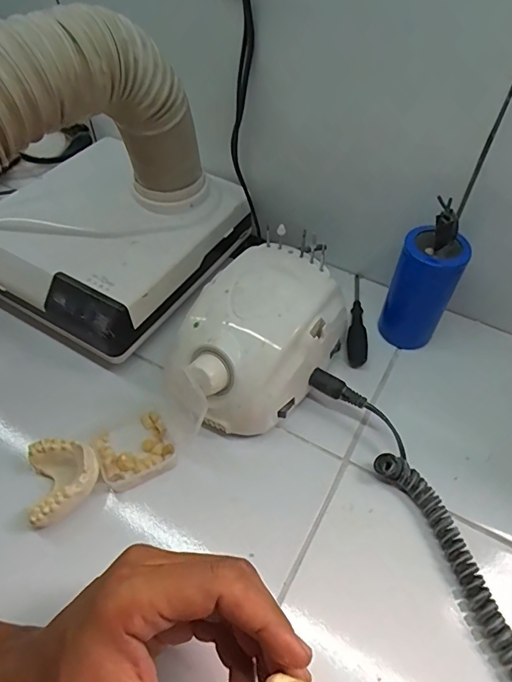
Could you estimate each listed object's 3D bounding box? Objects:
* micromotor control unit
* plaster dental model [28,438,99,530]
[{"bbox_3d":[0.003,0.002,0.365,0.105,0.078,0.135,23,55,16],"label":"micromotor control unit"},{"bbox_3d":[-0.134,0.097,0.326,0.046,0.029,0.054,-14,54,-11],"label":"plaster dental model"}]

